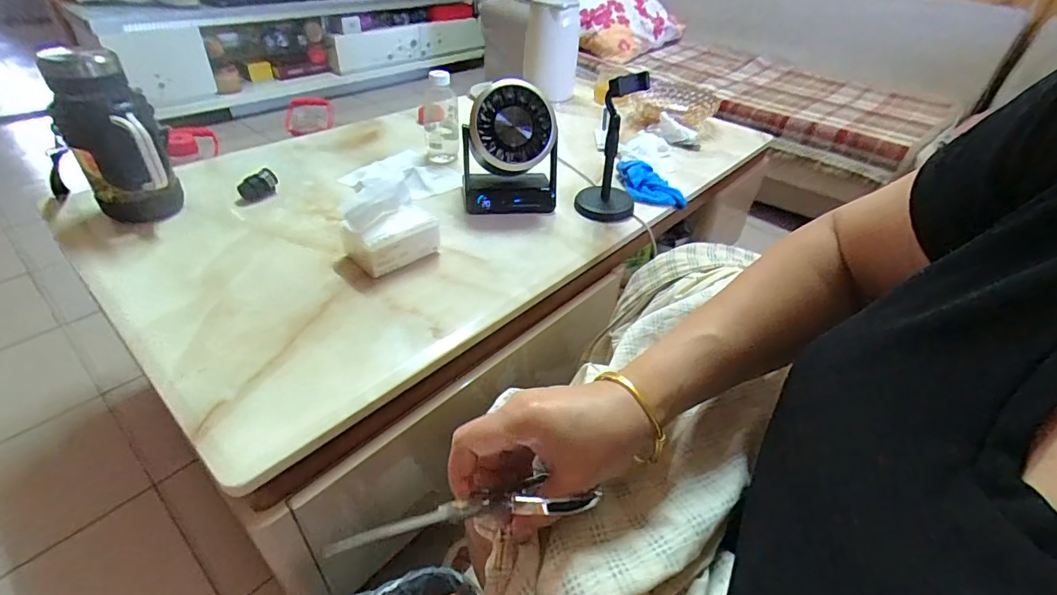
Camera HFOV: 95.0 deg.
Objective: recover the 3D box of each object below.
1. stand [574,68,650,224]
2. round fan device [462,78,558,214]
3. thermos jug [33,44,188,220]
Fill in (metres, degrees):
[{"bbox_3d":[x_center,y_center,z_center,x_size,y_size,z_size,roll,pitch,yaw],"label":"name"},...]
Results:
[{"bbox_3d":[0.149,-0.259,0.846,0.106,0.240,0.101,9,39,6],"label":"stand"},{"bbox_3d":[-0.030,-0.250,0.836,0.163,0.201,0.094,-5,39,-11],"label":"round fan device"},{"bbox_3d":[-0.585,-0.216,0.692,0.112,0.235,0.097,-25,47,-32],"label":"thermos jug"}]

